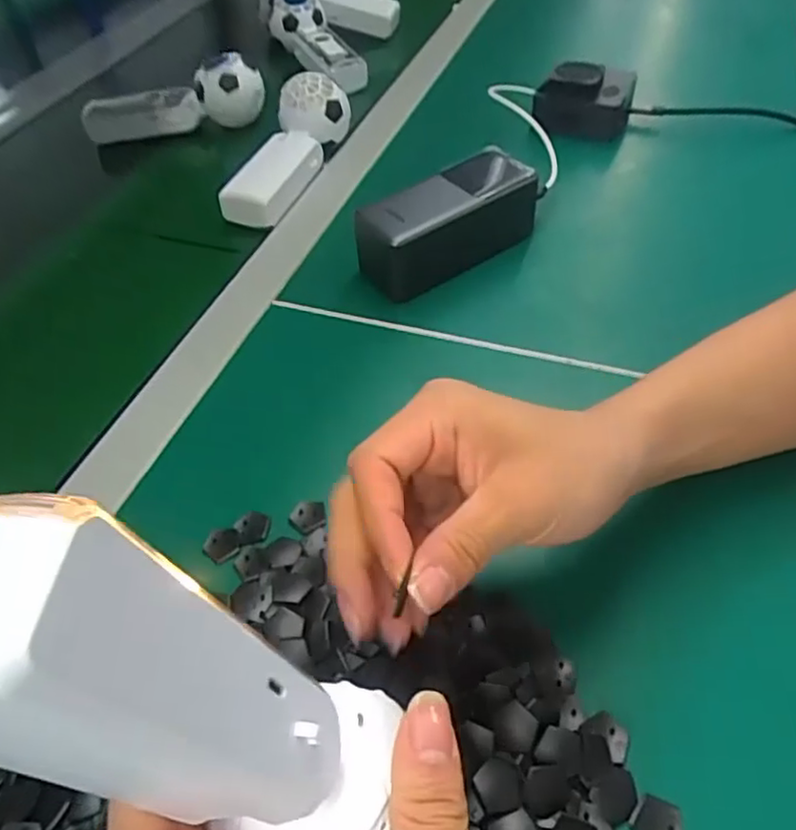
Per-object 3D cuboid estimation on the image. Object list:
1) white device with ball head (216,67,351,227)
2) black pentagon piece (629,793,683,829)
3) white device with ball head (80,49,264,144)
[{"bbox_3d":[-0.099,-0.233,0.559,0.056,0.055,0.158,14,51,16],"label":"white device with ball head"},{"bbox_3d":[0.098,0.154,0.243,0.018,0.004,0.020,31,57,28],"label":"black pentagon piece"},{"bbox_3d":[-0.225,-0.316,0.661,0.177,0.069,0.056,-4,48,1],"label":"white device with ball head"}]

